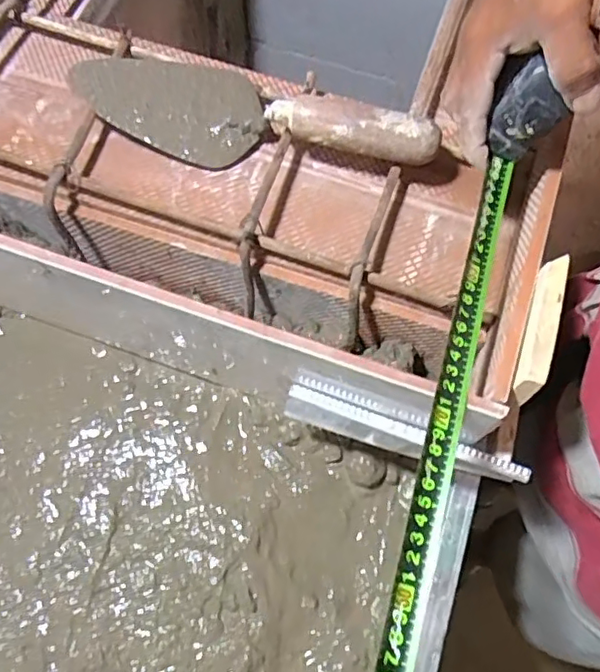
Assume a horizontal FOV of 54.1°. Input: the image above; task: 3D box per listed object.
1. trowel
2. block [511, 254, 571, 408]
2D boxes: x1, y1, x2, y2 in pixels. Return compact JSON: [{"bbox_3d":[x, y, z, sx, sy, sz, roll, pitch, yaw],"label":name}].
[{"bbox_3d":[-0.037,-0.185,0.474,0.284,0.061,0.084,8,69,3],"label":"trowel"},{"bbox_3d":[0.147,-0.006,0.358,0.016,0.014,0.094,17,70,6],"label":"block"}]

